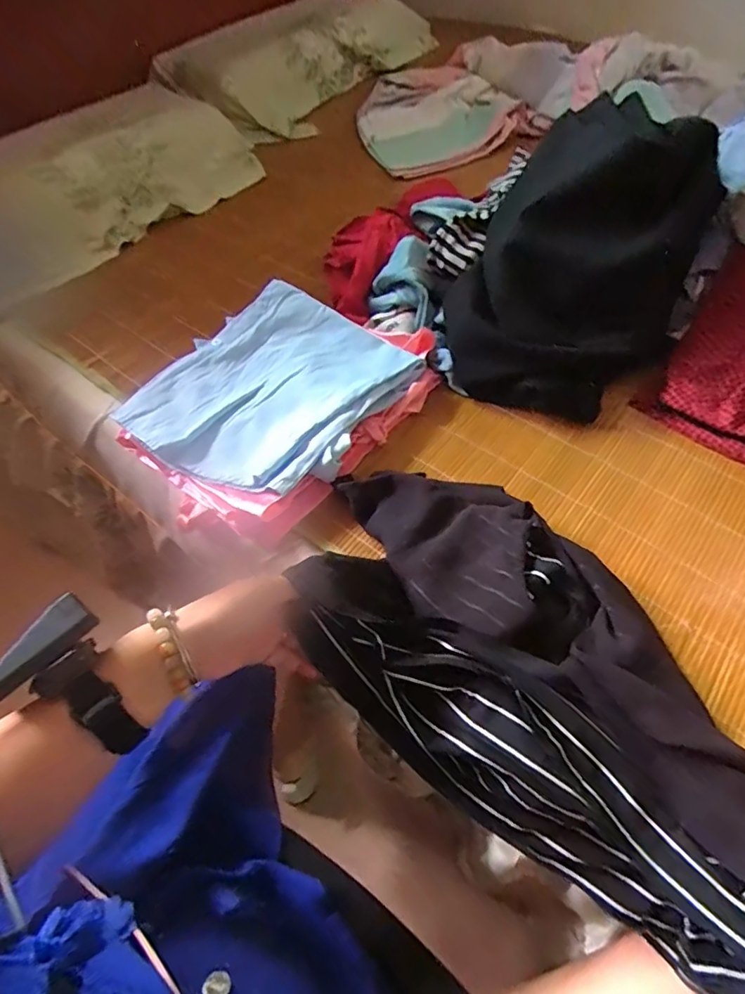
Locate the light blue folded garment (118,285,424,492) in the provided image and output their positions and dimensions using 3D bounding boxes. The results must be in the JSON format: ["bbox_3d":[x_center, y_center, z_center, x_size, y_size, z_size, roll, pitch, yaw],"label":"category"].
[{"bbox_3d":[-0.104,-0.120,0.600,0.235,0.033,0.258,27,62,23],"label":"light blue folded garment"}]

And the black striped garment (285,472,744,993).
[{"bbox_3d":[0.117,0.127,0.434,0.426,0.113,0.220,33,64,24],"label":"black striped garment"}]

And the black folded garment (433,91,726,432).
[{"bbox_3d":[0.230,-0.272,0.613,0.241,0.195,0.317,20,59,18],"label":"black folded garment"}]

